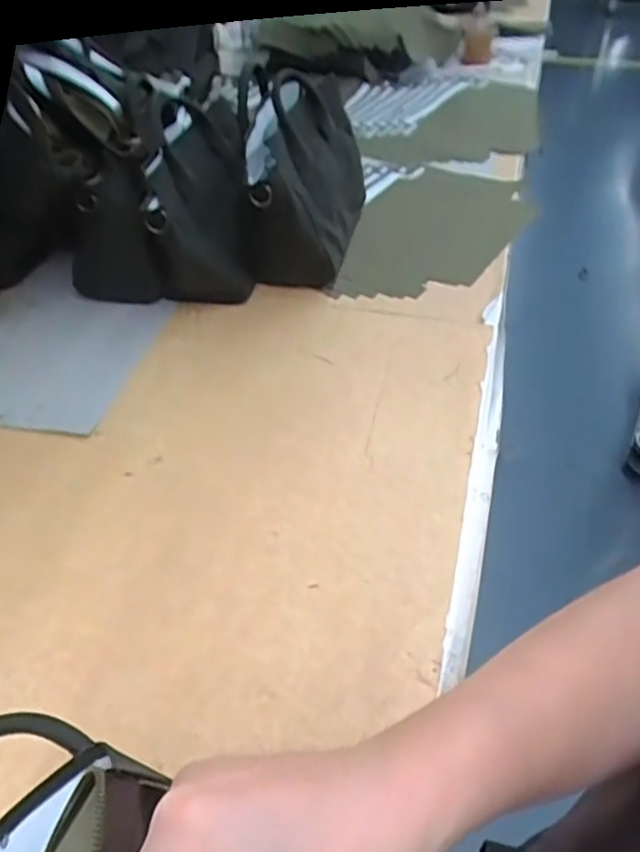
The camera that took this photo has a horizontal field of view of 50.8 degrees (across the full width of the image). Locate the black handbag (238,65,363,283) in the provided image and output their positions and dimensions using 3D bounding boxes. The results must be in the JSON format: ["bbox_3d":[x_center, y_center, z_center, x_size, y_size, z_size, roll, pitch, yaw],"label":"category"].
[{"bbox_3d":[-0.027,-0.333,0.920,0.174,0.221,0.241,0,48,1],"label":"black handbag"}]

